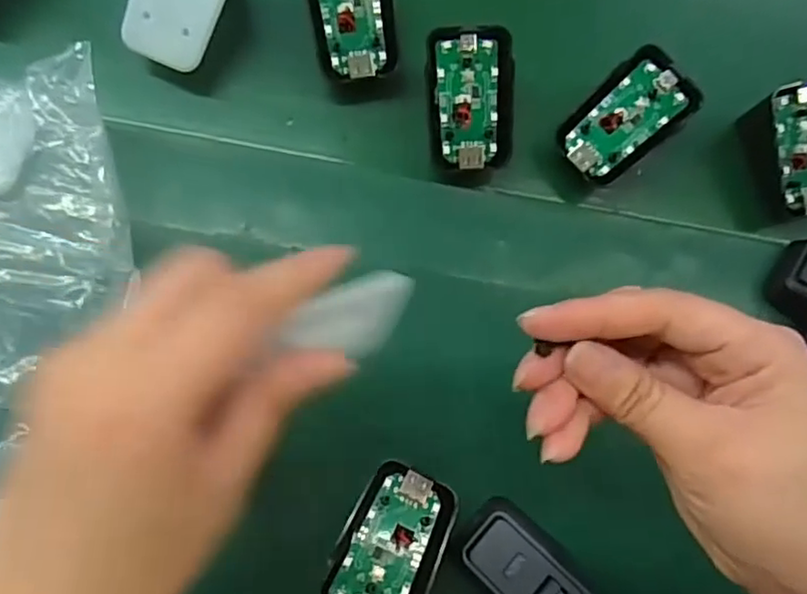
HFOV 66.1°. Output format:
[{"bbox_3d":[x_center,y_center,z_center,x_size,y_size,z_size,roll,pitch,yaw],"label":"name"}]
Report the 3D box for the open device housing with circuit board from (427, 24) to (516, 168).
[{"bbox_3d":[0.033,-0.100,0.316,0.043,0.011,0.068,-7,103,-6],"label":"open device housing with circuit board"}]

